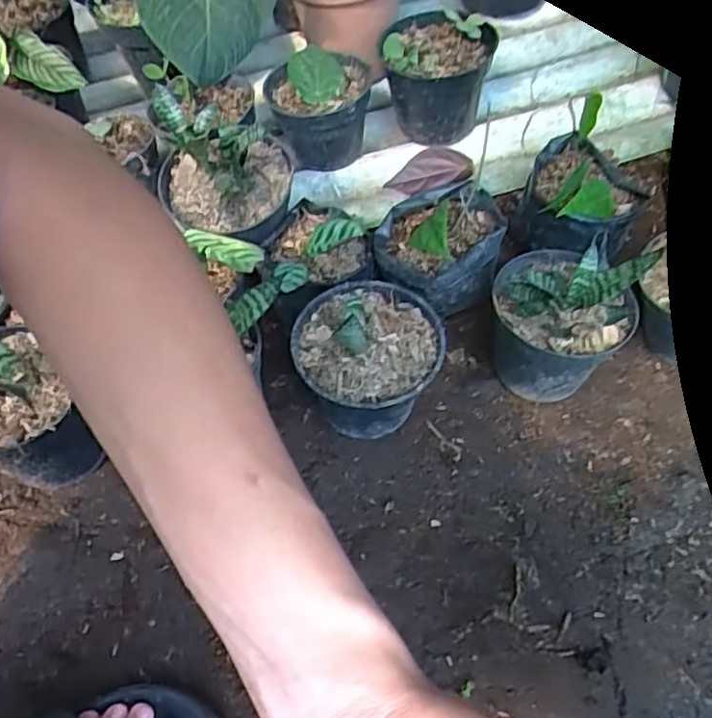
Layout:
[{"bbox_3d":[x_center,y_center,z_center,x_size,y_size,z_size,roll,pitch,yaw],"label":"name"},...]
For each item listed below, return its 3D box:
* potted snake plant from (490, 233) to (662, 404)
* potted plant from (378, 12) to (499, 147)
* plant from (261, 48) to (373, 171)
[{"bbox_3d":[0.179,-0.033,0.547,0.110,0.150,0.114,-3,52,4],"label":"potted snake plant"},{"bbox_3d":[0.095,-0.334,0.724,0.121,0.103,0.135,2,53,7],"label":"potted plant"},{"bbox_3d":[-0.042,-0.287,0.721,0.117,0.090,0.122,-7,52,0],"label":"plant"}]

